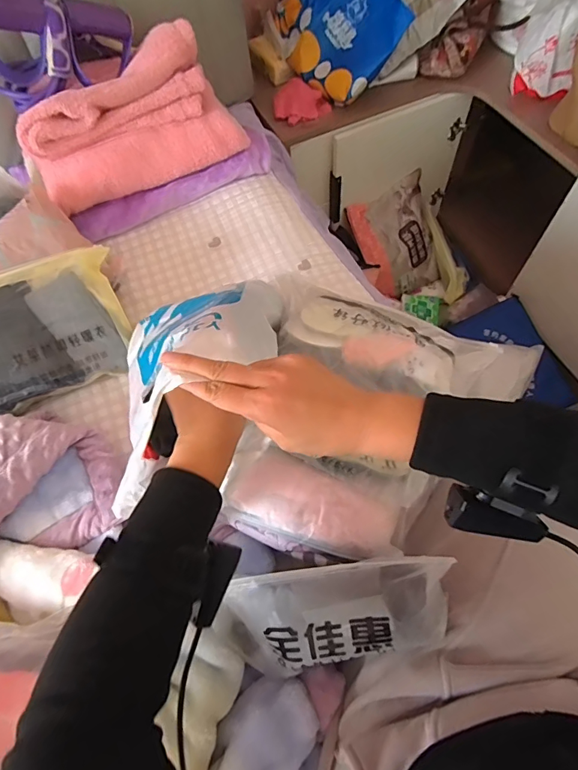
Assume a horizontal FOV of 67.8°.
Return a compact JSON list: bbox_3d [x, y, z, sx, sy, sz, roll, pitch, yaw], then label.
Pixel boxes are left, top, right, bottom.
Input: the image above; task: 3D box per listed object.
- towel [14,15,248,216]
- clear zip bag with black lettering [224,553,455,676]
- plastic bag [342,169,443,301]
[{"bbox_3d":[-0.258,-0.442,0.727,0.360,0.141,0.171,-32,66,-12],"label":"towel"},{"bbox_3d":[0.047,0.223,0.422,0.226,0.047,0.111,-19,89,12],"label":"clear zip bag with black lettering"},{"bbox_3d":[0.331,-0.420,1.268,0.259,0.313,0.061,-33,23,-11],"label":"plastic bag"}]

